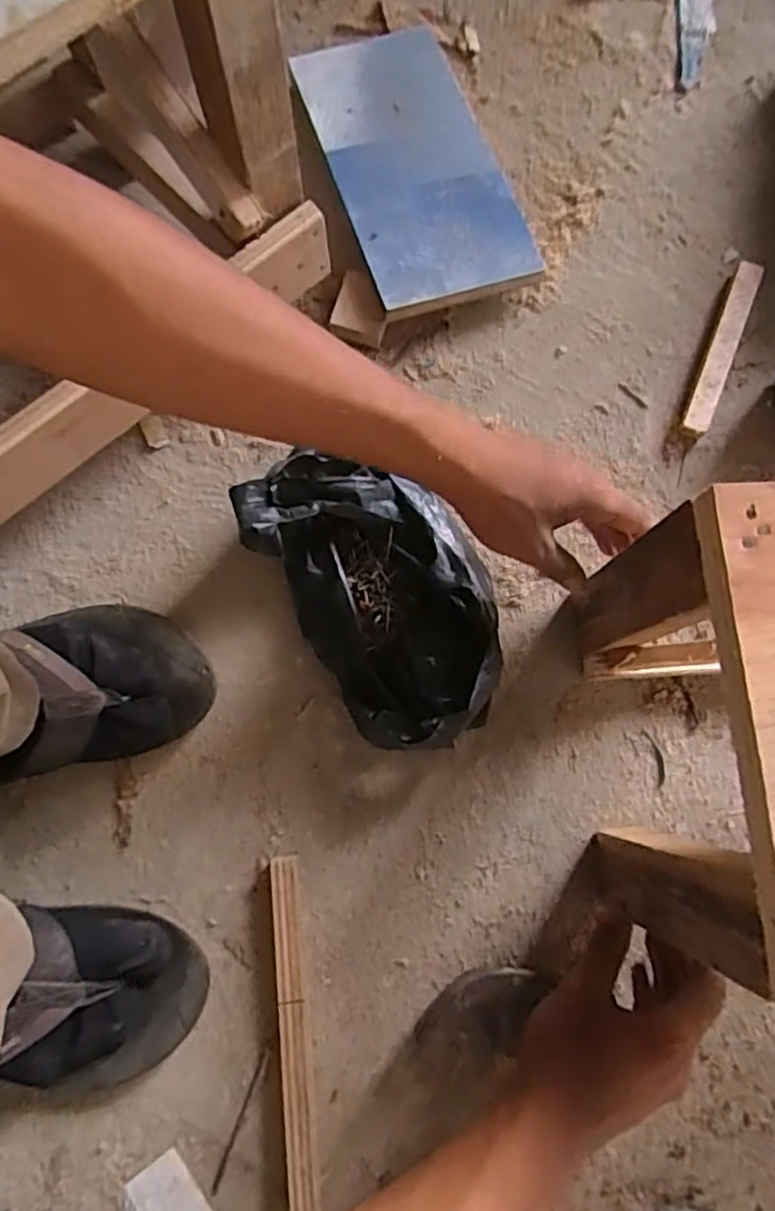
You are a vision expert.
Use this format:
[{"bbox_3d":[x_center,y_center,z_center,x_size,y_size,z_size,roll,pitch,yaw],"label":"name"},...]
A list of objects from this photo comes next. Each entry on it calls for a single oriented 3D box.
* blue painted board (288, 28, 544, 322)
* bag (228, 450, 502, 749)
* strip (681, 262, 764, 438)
[{"bbox_3d":[0.022,-0.373,0.569,0.135,0.012,0.278,-17,77,-7],"label":"blue painted board"},{"bbox_3d":[0.002,-0.011,0.488,0.138,0.069,0.223,-32,80,-6],"label":"bag"},{"bbox_3d":[0.273,-0.209,0.557,0.024,0.019,0.158,21,79,4],"label":"strip"}]

